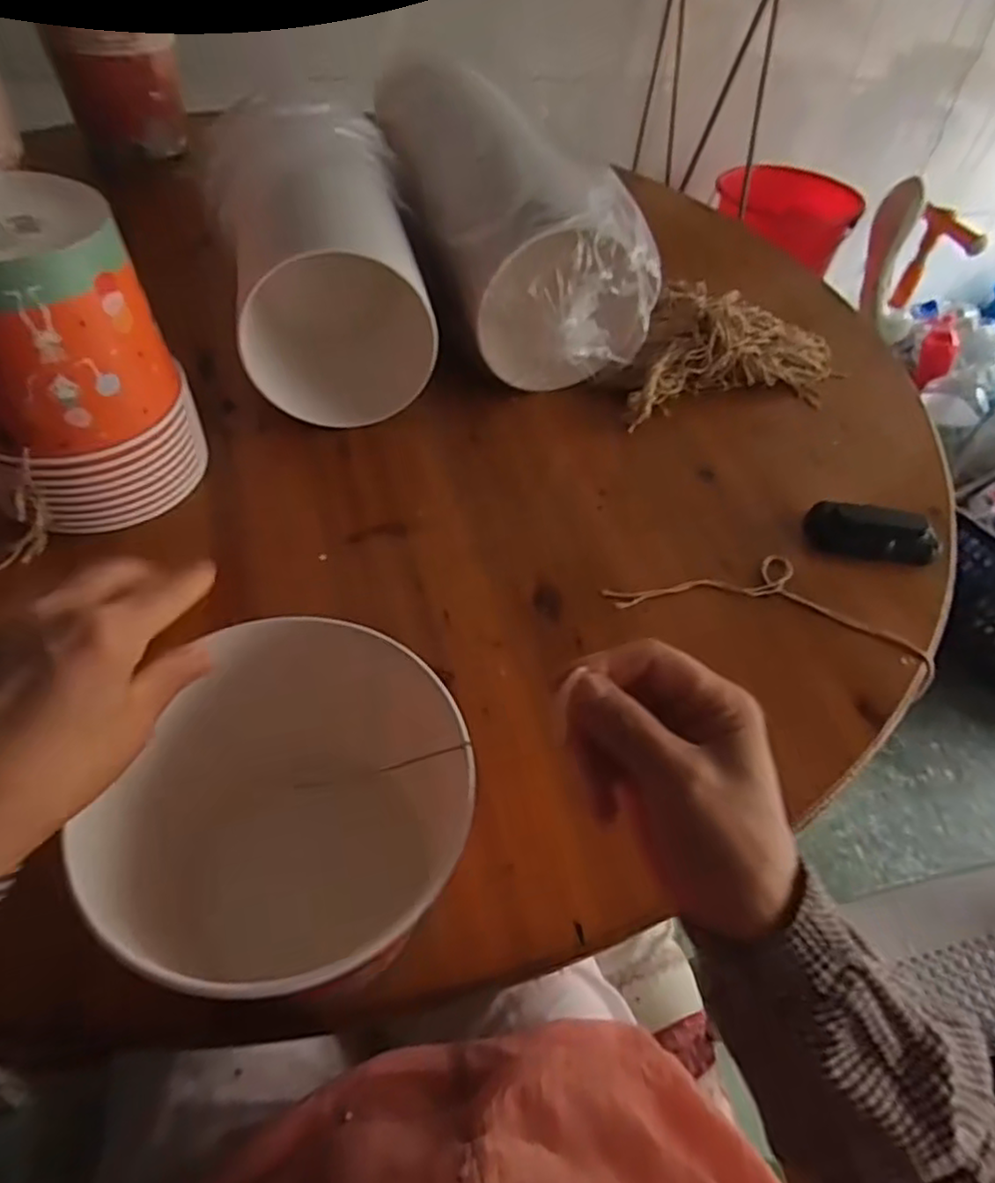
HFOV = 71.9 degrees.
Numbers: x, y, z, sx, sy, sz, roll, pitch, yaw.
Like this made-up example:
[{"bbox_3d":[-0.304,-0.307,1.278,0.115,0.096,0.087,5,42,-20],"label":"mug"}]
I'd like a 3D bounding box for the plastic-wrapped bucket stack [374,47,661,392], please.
[{"bbox_3d":[0.010,-0.377,0.736,0.176,0.172,0.421,-11,53,-15],"label":"plastic-wrapped bucket stack"}]

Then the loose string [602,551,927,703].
[{"bbox_3d":[0.222,0.005,0.557,0.255,0.005,0.101,16,51,7],"label":"loose string"}]

